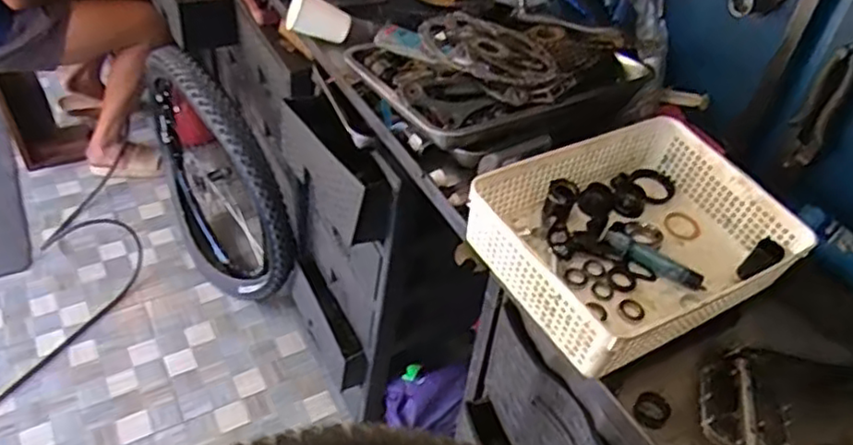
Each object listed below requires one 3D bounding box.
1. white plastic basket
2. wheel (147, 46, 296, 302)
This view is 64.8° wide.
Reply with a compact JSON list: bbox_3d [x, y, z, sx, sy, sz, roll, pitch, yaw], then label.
[{"bbox_3d":[0.244,0.016,0.773,0.338,0.093,0.243,-20,49,-26],"label":"white plastic basket"},{"bbox_3d":[-0.547,-0.111,1.708,0.133,0.622,0.642,-24,50,-29],"label":"wheel"}]

